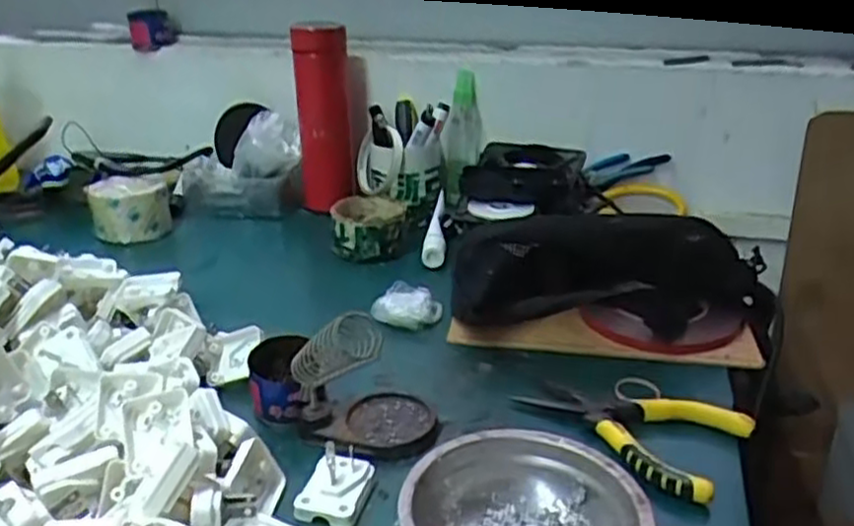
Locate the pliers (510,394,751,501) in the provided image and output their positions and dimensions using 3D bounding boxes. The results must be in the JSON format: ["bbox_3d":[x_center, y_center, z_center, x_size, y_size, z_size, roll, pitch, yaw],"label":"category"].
[{"bbox_3d":[0.143,0.108,0.507,0.146,0.030,0.085,21,32,39],"label":"pliers"}]

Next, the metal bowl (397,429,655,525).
[{"bbox_3d":[0.050,0.144,0.389,0.125,0.043,0.124,0,24,0],"label":"metal bowl"}]

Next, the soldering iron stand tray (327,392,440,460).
[{"bbox_3d":[-0.027,0.115,0.515,0.067,0.011,0.068,6,25,13],"label":"soldering iron stand tray"}]

